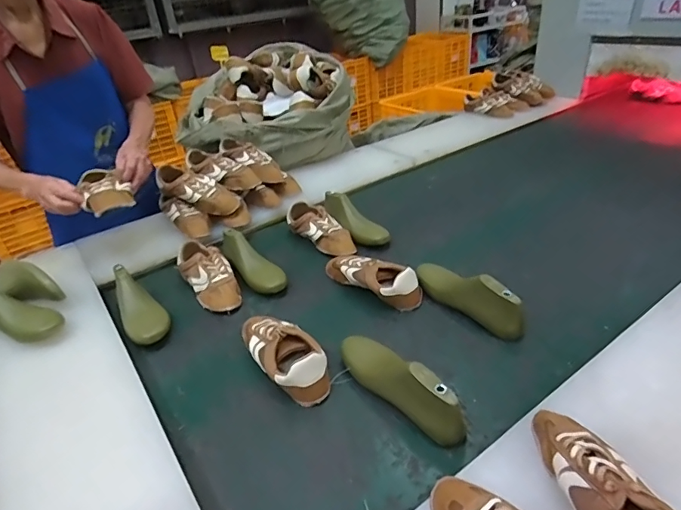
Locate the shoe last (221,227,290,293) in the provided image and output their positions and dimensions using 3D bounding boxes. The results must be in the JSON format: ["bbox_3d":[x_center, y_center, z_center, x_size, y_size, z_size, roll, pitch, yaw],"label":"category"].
[{"bbox_3d":[-0.208,0.012,1.045,0.076,0.063,0.232,-28,50,-31],"label":"shoe last"}]

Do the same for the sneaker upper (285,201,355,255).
[{"bbox_3d":[-0.046,-0.066,1.155,0.084,0.078,0.229,-30,39,-32],"label":"sneaker upper"}]

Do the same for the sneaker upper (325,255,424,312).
[{"bbox_3d":[0.060,0.042,0.961,0.085,0.076,0.244,-31,40,-34],"label":"sneaker upper"}]

